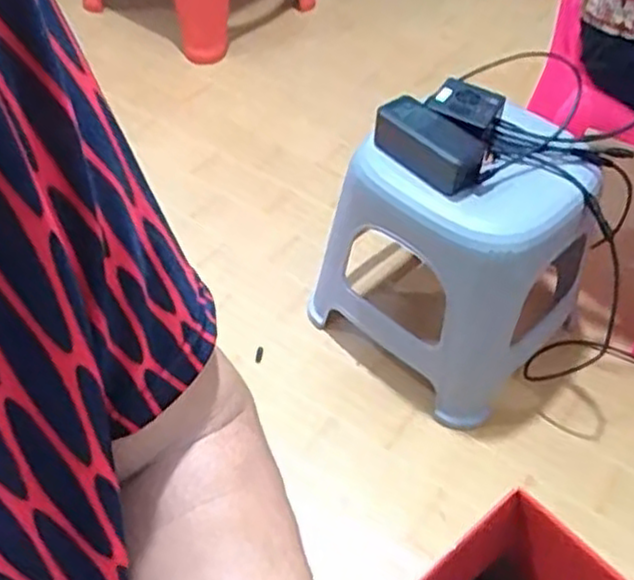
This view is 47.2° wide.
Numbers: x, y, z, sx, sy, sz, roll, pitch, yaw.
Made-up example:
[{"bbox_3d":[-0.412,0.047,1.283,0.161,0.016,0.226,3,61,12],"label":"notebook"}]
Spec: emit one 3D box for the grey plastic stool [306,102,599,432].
[{"bbox_3d":[0.177,-0.050,0.948,0.286,0.341,0.227,32,52,26],"label":"grey plastic stool"}]

